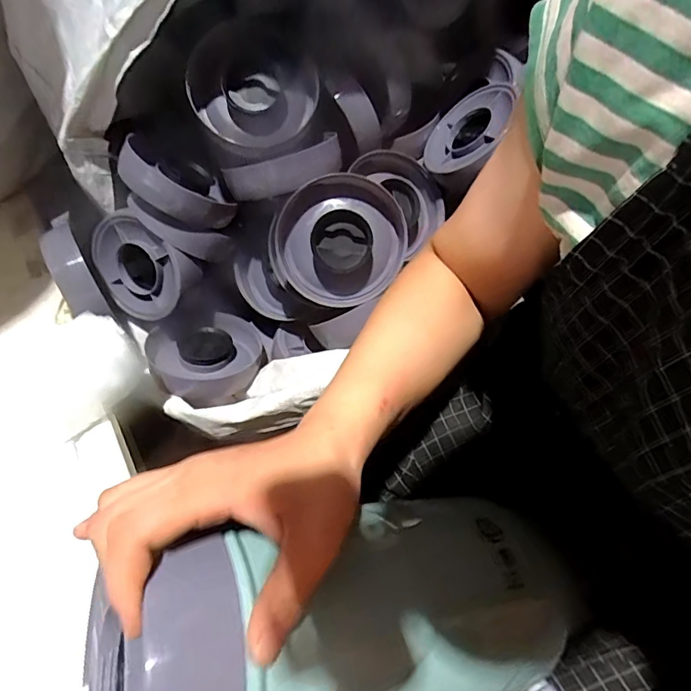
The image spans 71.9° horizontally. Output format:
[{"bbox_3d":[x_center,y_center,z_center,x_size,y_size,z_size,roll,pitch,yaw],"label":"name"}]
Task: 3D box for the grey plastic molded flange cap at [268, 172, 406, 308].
[{"bbox_3d":[-0.007,-0.132,0.618,0.157,0.058,0.168,27,99,-9],"label":"grey plastic molded flange cap"}]

